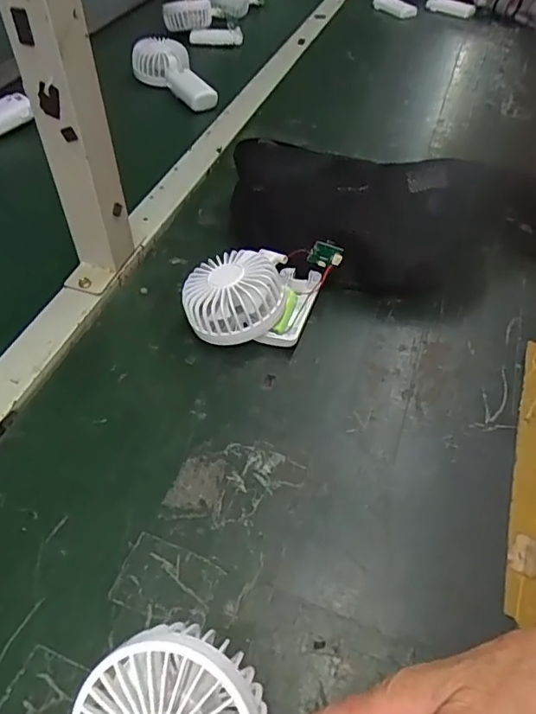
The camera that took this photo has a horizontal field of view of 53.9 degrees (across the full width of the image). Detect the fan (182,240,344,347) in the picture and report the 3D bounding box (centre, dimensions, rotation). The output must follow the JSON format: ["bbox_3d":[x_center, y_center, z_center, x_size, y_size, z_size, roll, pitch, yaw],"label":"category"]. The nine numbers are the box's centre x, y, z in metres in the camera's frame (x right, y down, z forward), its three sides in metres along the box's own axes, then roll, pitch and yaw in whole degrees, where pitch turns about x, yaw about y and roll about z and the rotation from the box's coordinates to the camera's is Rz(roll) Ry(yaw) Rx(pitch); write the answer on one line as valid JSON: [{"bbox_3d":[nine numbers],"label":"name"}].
[{"bbox_3d":[-0.010,-0.059,0.474,0.111,0.056,0.118,20,52,16],"label":"fan"}]

